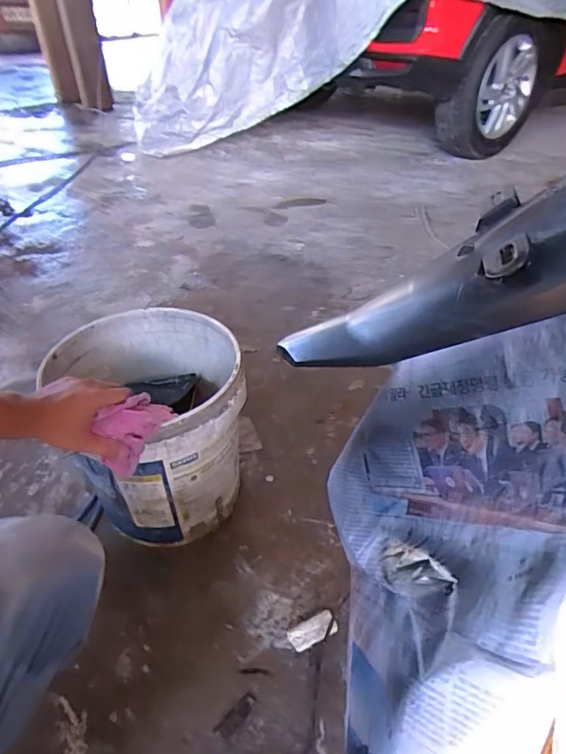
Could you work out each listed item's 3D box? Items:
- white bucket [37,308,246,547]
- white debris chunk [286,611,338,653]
[{"bbox_3d":[-0.222,0.090,0.850,0.287,0.315,0.311,0,40,0],"label":"white bucket"},{"bbox_3d":[0.047,0.397,0.757,0.078,0.010,0.035,-19,44,-21],"label":"white debris chunk"}]

